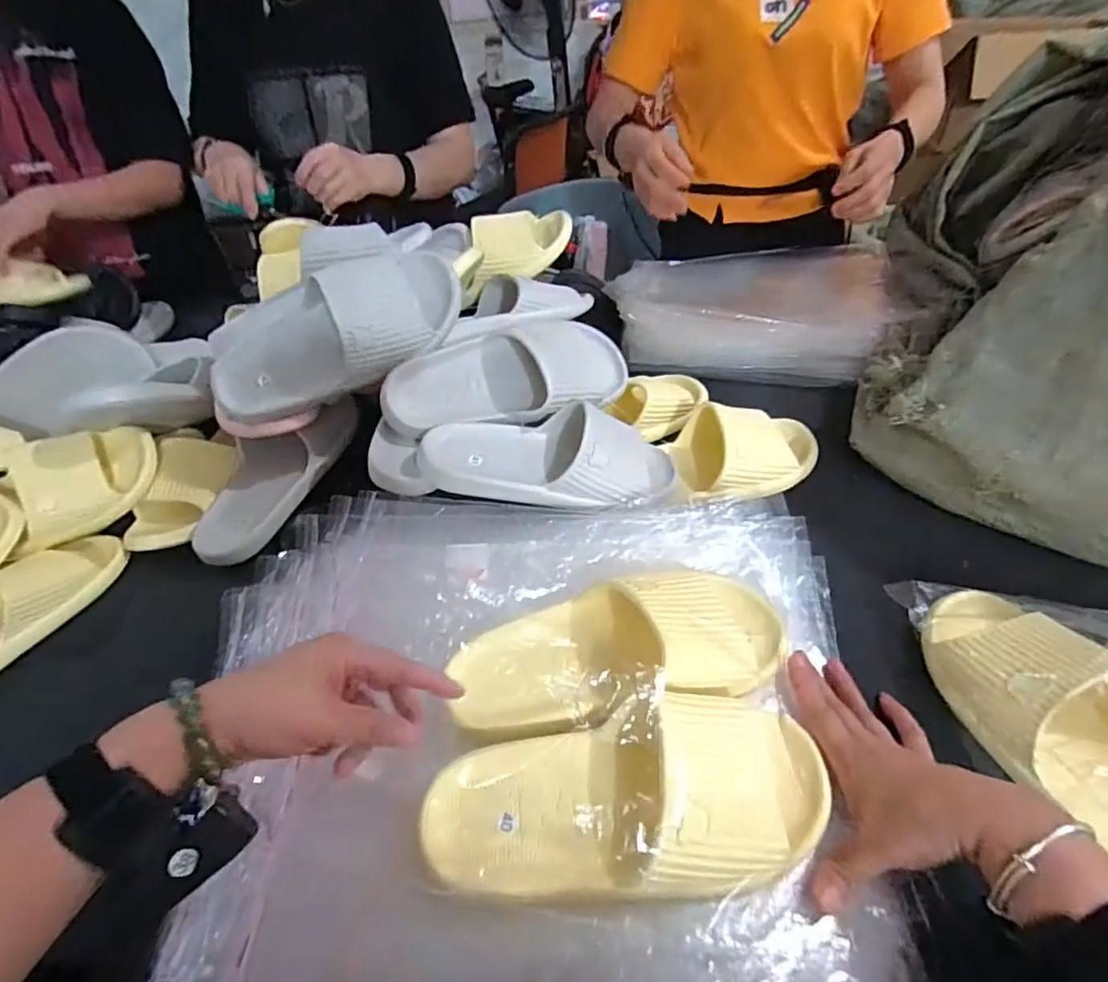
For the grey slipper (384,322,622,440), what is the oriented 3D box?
[{"bbox_3d":[-0.044,-0.123,0.613,0.272,0.080,0.104,-15,88,-15],"label":"grey slipper"}]

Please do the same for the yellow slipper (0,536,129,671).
[{"bbox_3d":[-0.541,0.123,0.554,0.078,0.057,0.241,19,49,25],"label":"yellow slipper"}]

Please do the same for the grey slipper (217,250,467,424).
[{"bbox_3d":[-0.226,-0.162,0.610,0.267,0.110,0.085,-30,14,-18],"label":"grey slipper"}]

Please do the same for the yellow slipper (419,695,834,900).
[{"bbox_3d":[0.047,0.183,0.353,0.241,0.067,0.097,-9,43,1],"label":"yellow slipper"}]

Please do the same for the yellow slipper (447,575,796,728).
[{"bbox_3d":[0.049,0.116,0.428,0.239,0.078,0.111,-12,43,0],"label":"yellow slipper"}]

